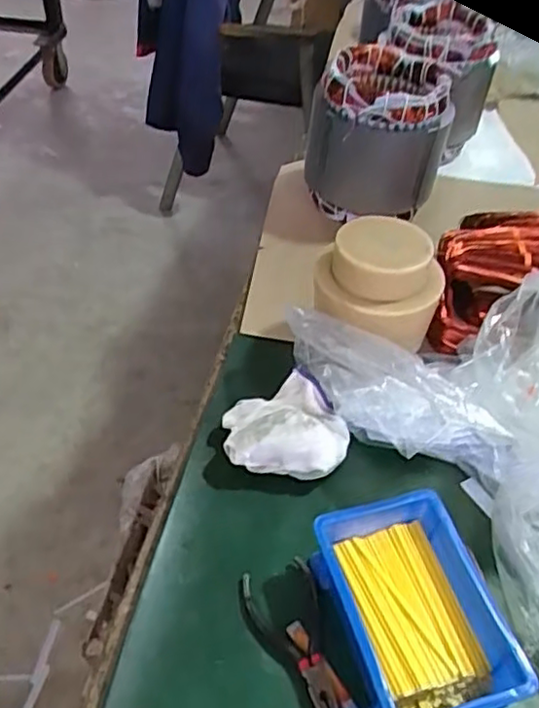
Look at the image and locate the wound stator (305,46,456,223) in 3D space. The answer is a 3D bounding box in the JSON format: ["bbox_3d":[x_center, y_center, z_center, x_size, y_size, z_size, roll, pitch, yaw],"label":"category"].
[{"bbox_3d":[0.126,-0.260,0.783,0.152,0.147,0.139,1,46,-1],"label":"wound stator"}]

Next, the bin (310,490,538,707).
[{"bbox_3d":[0.096,0.174,0.447,0.105,0.051,0.148,-10,47,-12],"label":"bin"}]

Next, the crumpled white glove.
[{"bbox_3d":[0.013,0.060,0.559,0.100,0.047,0.090,-2,46,-4],"label":"crumpled white glove"}]

